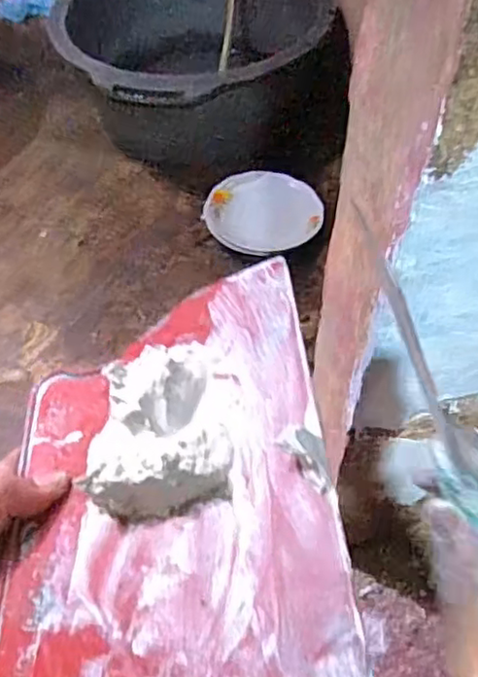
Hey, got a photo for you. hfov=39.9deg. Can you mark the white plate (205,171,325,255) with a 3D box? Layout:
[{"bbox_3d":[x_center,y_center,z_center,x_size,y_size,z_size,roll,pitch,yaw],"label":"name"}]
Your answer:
[{"bbox_3d":[0.044,-0.231,1.207,0.211,0.017,0.169,25,71,18],"label":"white plate"}]

